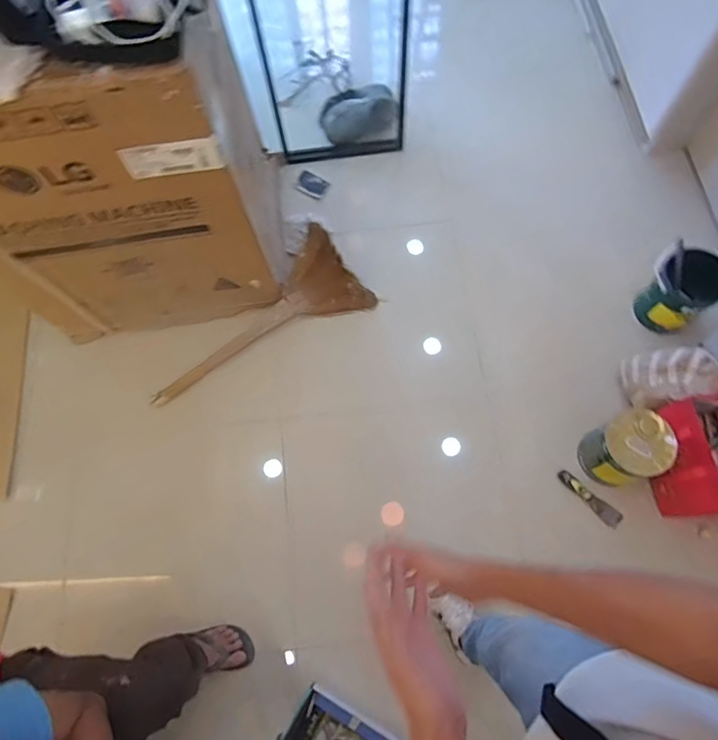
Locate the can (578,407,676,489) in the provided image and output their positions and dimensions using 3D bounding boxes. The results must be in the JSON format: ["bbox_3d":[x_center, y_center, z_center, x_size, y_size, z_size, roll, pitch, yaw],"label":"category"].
[{"bbox_3d":[0.677,0.204,1.355,0.176,0.191,0.163,-1,70,2],"label":"can"}]

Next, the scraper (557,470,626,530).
[{"bbox_3d":[0.616,0.344,1.423,0.191,0.014,0.046,41,76,15],"label":"scraper"}]

